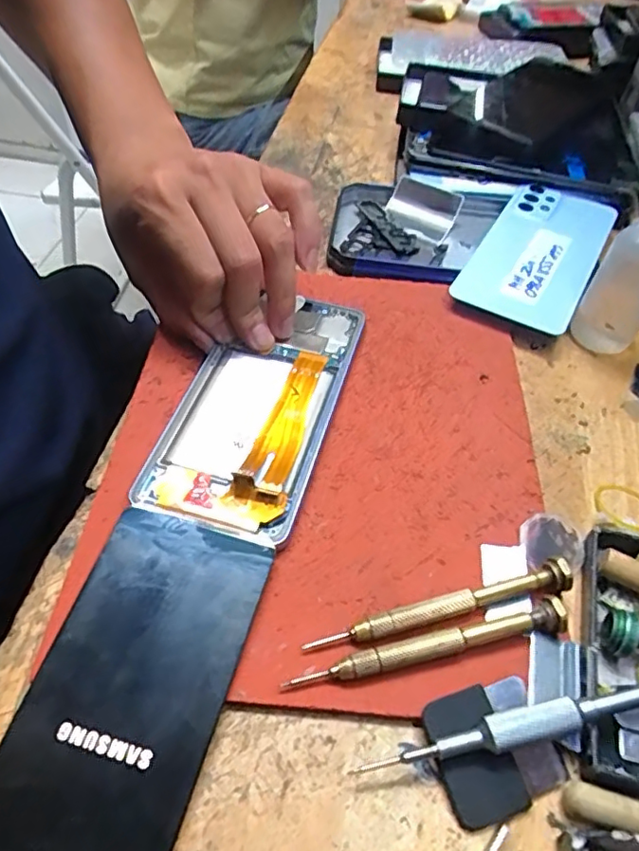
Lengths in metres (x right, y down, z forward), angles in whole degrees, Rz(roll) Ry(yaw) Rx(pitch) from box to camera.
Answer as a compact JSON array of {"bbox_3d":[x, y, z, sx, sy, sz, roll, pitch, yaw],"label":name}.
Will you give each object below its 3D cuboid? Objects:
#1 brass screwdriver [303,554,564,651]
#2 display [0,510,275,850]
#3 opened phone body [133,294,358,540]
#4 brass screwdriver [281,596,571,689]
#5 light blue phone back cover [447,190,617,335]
[{"bbox_3d":[0.049,0.074,0.231,0.108,0.008,0.012,-12,52,-13],"label":"brass screwdriver"},{"bbox_3d":[-0.071,0.102,0.206,0.068,0.004,0.146,14,56,7],"label":"display"},{"bbox_3d":[-0.028,-0.014,0.294,0.072,0.014,0.153,11,54,13],"label":"opened phone body"},{"bbox_3d":[0.042,0.084,0.223,0.108,0.009,0.011,-8,51,-9],"label":"brass screwdriver"},{"bbox_3d":[0.142,-0.113,0.388,0.076,0.010,0.145,26,54,17],"label":"light blue phone back cover"}]

